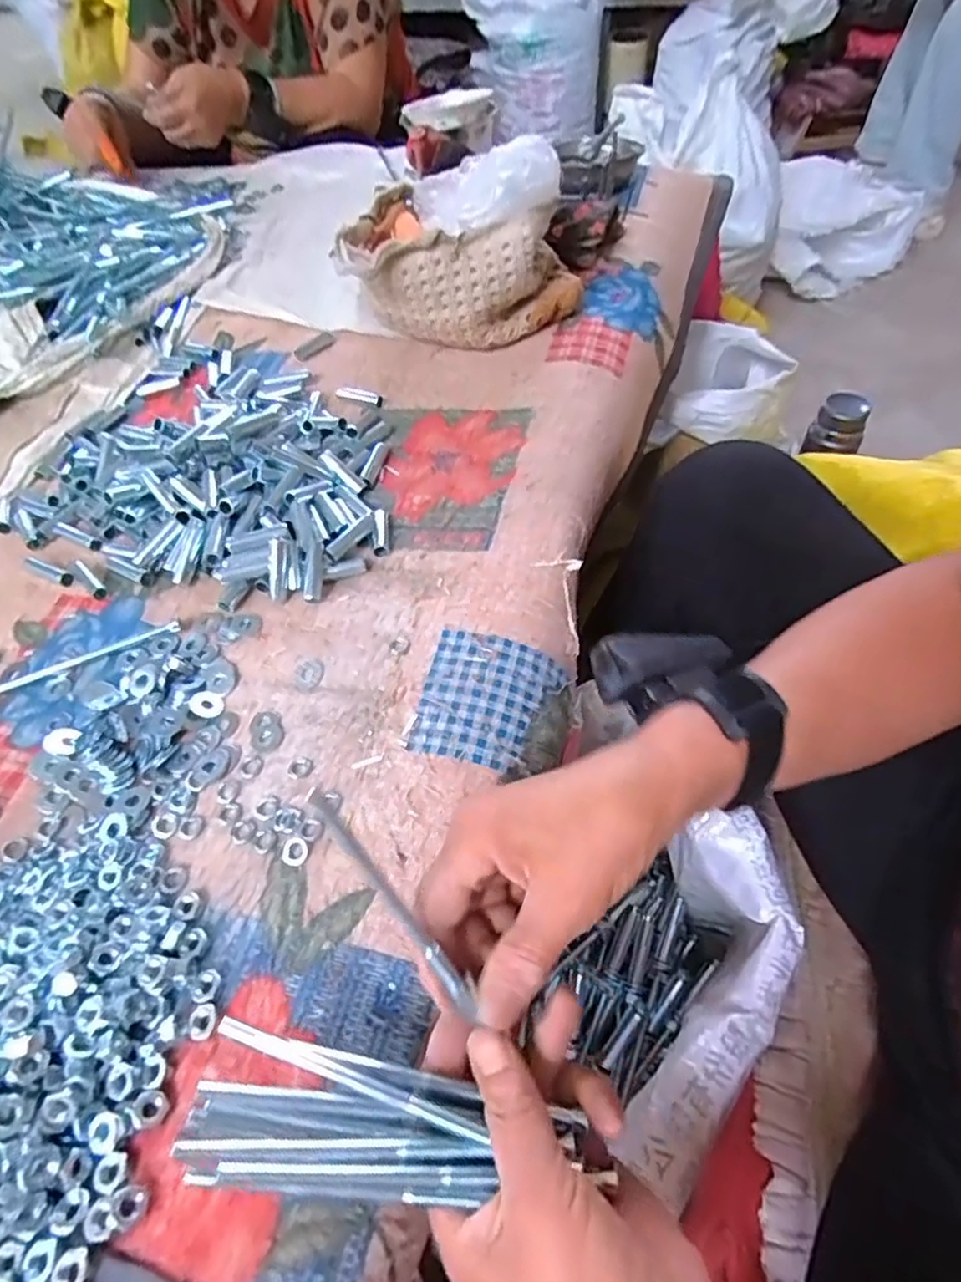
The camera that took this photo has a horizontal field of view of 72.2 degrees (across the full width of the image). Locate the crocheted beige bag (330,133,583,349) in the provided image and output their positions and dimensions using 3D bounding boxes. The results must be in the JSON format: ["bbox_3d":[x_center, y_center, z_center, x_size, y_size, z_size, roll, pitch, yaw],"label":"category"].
[{"bbox_3d":[-0.015,-0.348,0.594,0.211,0.130,0.106,-7,53,1],"label":"crocheted beige bag"}]

